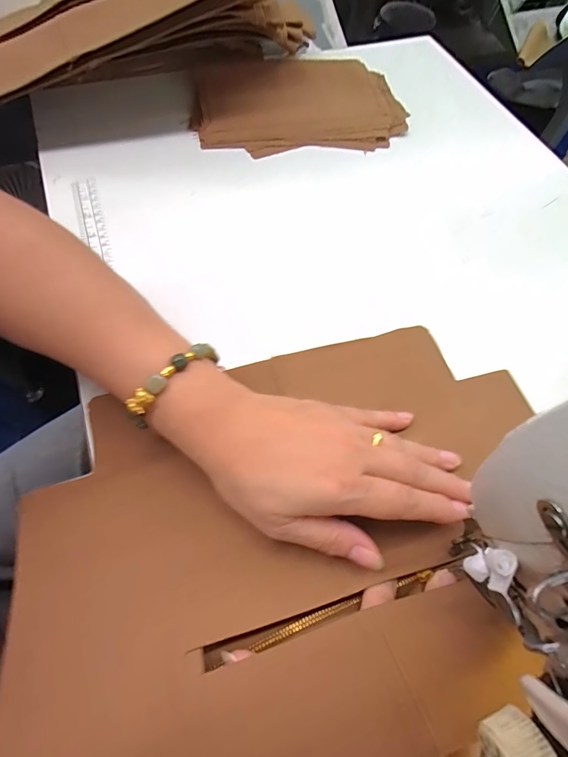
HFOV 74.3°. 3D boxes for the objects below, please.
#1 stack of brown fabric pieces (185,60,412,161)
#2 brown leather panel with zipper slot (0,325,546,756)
[{"bbox_3d":[0.018,-0.315,0.427,0.234,0.027,0.137,-6,64,-6],"label":"stack of brown fabric pieces"},{"bbox_3d":[0.006,0.071,0.218,0.324,0.059,0.226,-15,66,-11],"label":"brown leather panel with zipper slot"}]

